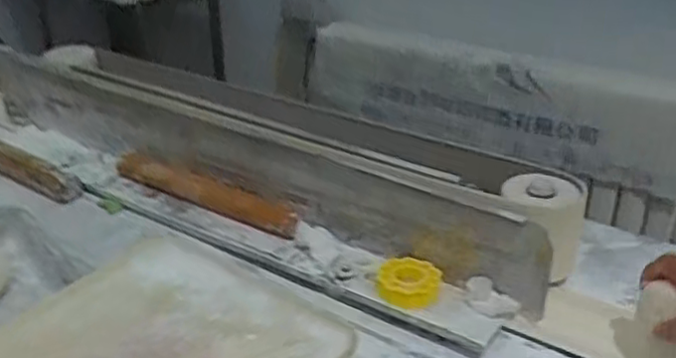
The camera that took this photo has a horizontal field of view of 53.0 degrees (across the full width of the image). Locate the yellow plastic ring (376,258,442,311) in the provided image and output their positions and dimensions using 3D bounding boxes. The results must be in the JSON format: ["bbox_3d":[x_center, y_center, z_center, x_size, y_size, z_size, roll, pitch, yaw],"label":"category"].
[{"bbox_3d":[0.071,0.106,0.682,0.062,0.035,0.051,3,30,8],"label":"yellow plastic ring"}]

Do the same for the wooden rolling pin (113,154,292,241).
[{"bbox_3d":[-0.168,0.011,0.855,0.286,0.038,0.038,17,35,29],"label":"wooden rolling pin"}]

